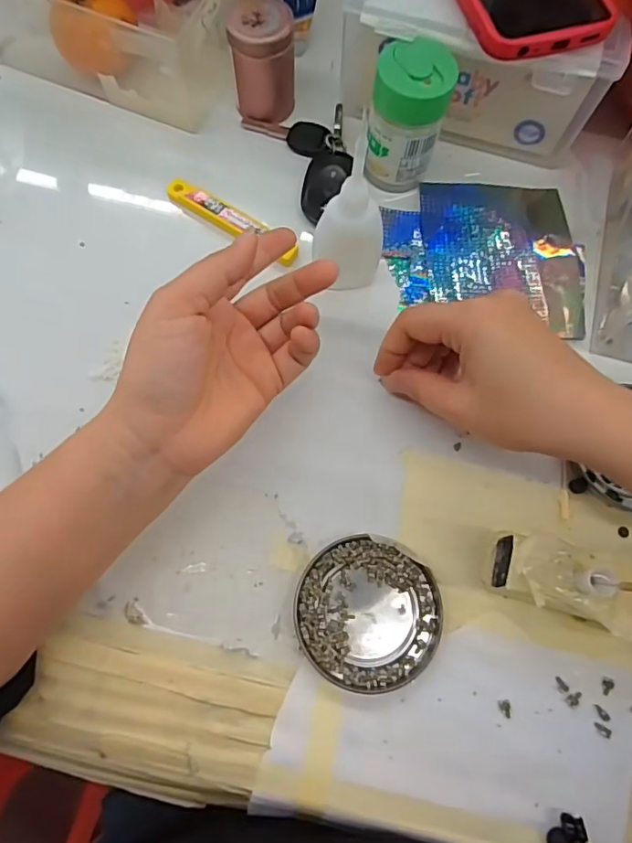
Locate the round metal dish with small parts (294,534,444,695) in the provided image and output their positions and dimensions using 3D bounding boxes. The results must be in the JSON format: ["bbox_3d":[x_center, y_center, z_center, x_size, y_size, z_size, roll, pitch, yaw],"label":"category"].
[{"bbox_3d":[0.029,0.104,0.291,0.080,0.009,0.076,1,73,-2],"label":"round metal dish with small parts"}]

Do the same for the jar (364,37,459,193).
[{"bbox_3d":[0.060,-0.198,0.350,0.046,0.079,0.043,1,73,-2],"label":"jar"}]

